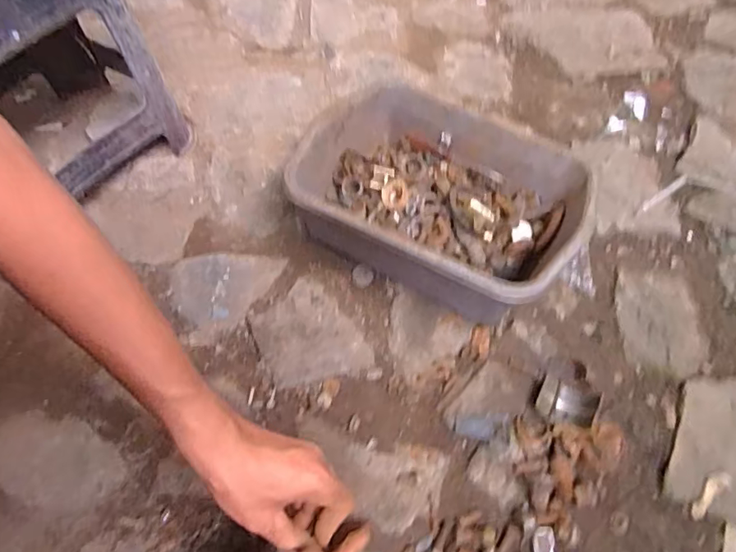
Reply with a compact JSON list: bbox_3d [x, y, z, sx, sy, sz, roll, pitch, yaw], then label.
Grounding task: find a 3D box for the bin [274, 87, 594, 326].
[{"bbox_3d":[0.089,-0.095,0.645,0.334,0.141,0.260,26,62,11],"label":"bin"}]

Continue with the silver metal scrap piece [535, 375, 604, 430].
[{"bbox_3d":[0.230,0.145,0.578,0.062,0.030,0.053,29,63,13],"label":"silver metal scrap piece"}]

